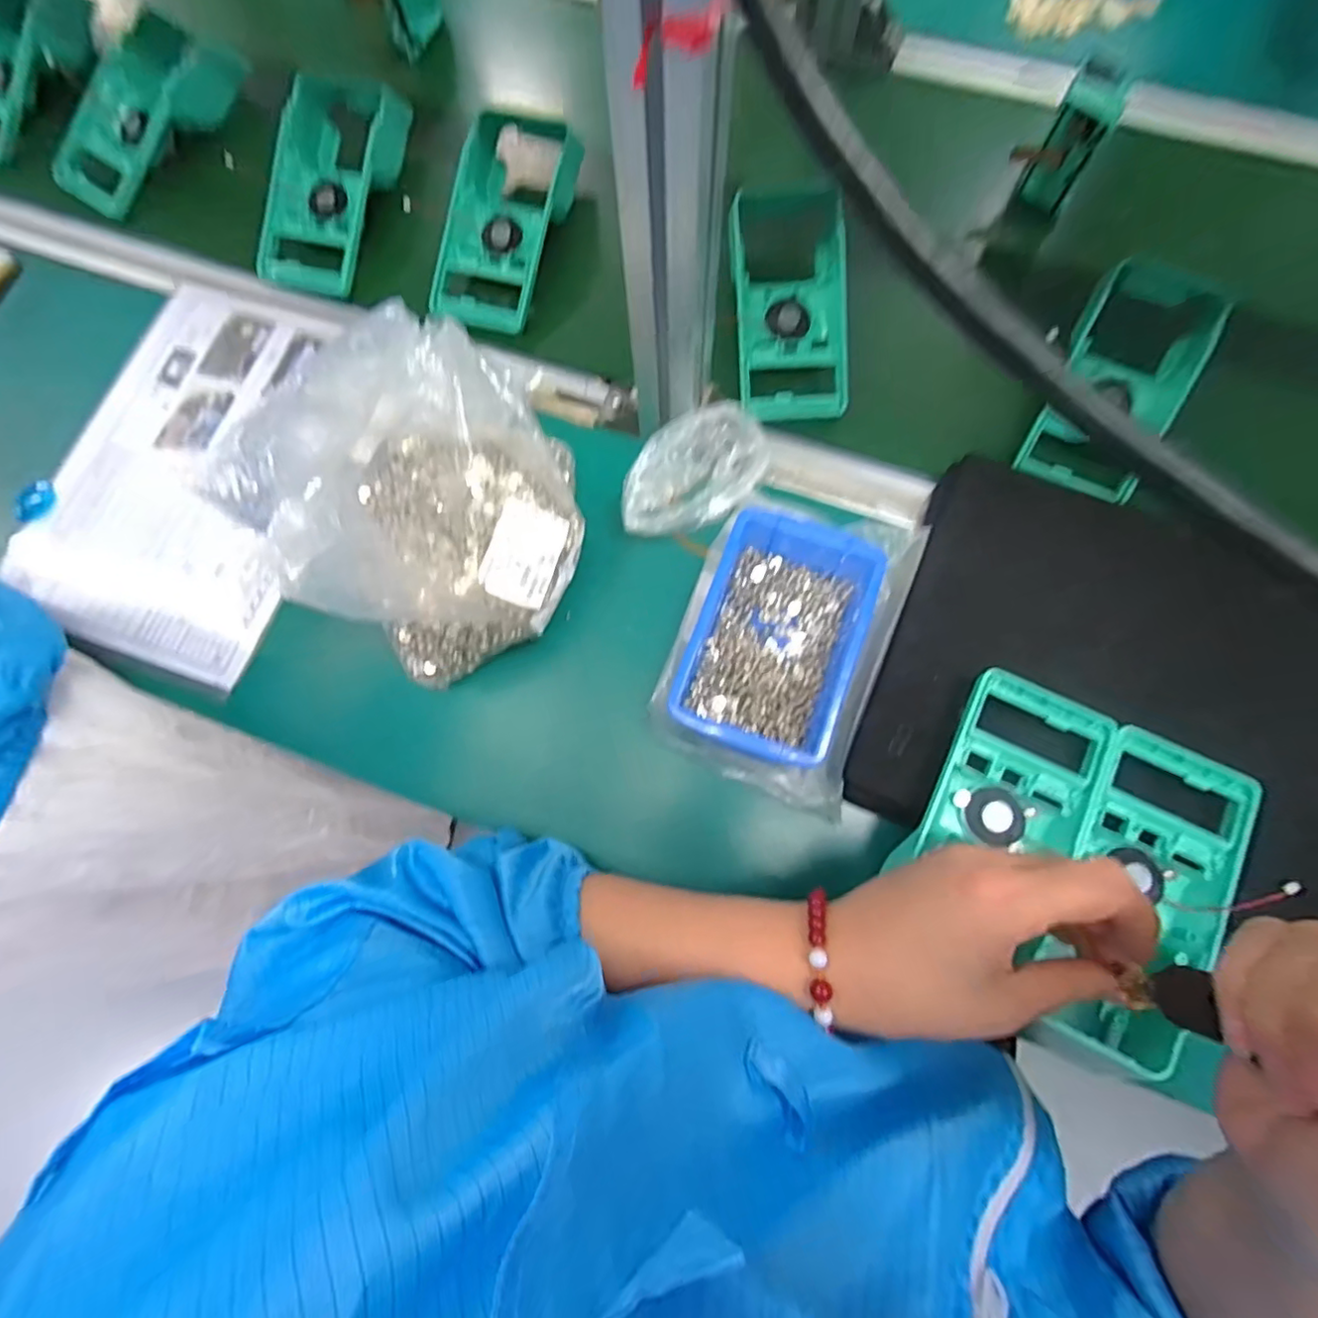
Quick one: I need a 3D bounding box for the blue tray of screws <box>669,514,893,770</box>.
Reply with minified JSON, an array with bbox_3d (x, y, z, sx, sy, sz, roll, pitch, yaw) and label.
[{"bbox_3d":[0.075,-0.013,0.395,0.107,0.051,0.154,19,78,6],"label":"blue tray of screws"}]

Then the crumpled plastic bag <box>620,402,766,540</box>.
[{"bbox_3d":[0.024,-0.127,0.428,0.109,0.044,0.064,-27,77,-5],"label":"crumpled plastic bag"}]

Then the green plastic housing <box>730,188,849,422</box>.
[{"bbox_3d":[0.099,-0.269,0.474,0.086,0.046,0.167,-3,92,-4],"label":"green plastic housing"}]

